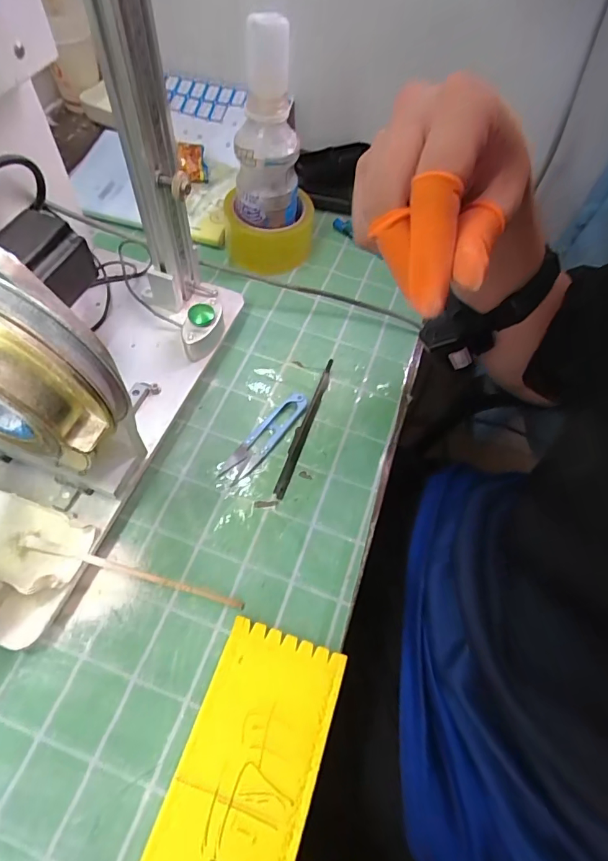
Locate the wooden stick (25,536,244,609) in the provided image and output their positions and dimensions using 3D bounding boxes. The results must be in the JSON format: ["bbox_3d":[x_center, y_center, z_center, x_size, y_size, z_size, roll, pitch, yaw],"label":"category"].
[{"bbox_3d":[-0.118,0.102,0.325,0.155,0.006,0.007,19,59,-7],"label":"wooden stick"}]

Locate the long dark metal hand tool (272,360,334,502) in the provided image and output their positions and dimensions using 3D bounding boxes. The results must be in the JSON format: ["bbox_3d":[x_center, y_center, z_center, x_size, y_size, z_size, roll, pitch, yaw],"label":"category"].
[{"bbox_3d":[0.002,-0.008,0.411,0.012,0.011,0.149,19,59,7],"label":"long dark metal hand tool"}]

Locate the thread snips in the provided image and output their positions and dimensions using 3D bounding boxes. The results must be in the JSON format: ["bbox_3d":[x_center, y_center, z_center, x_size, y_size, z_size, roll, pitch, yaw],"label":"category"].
[{"bbox_3d":[-0.033,0.004,0.403,0.023,0.009,0.101,33,61,15],"label":"thread snips"}]

